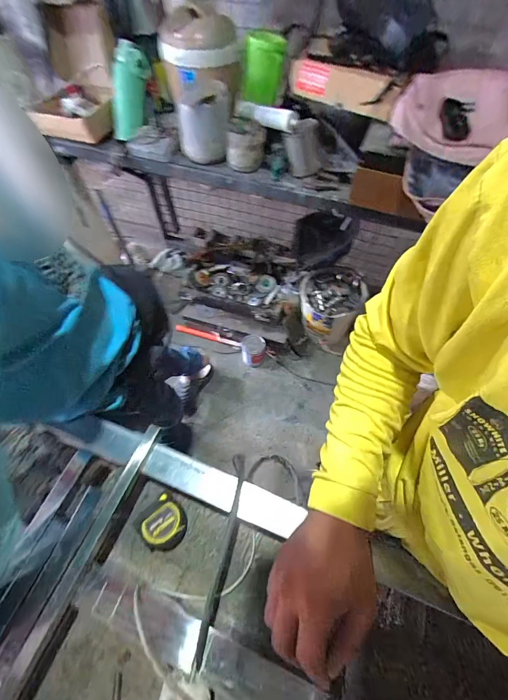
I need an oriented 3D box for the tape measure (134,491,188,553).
[{"bbox_3d":[-0.144,0.275,0.491,0.073,0.043,0.072,-40,67,-21],"label":"tape measure"}]

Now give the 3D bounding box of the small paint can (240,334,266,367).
[{"bbox_3d":[-0.001,0.004,1.475,0.110,0.118,0.108,0,59,0],"label":"small paint can"}]

